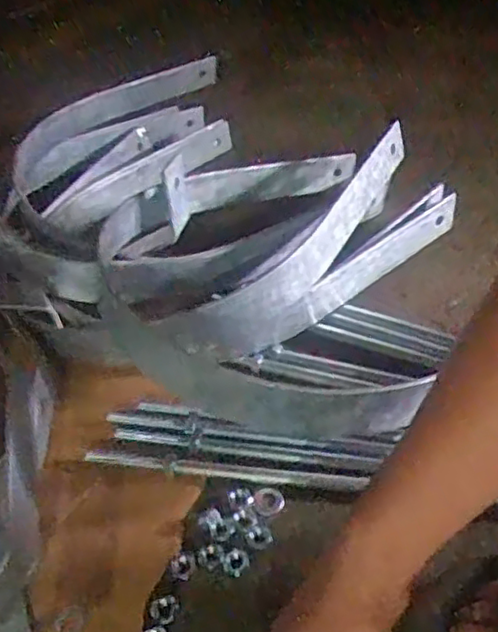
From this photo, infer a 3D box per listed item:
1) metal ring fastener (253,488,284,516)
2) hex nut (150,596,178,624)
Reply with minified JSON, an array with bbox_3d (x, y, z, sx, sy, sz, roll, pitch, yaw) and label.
[{"bbox_3d":[0.016,0.153,0.546,0.024,0.006,0.024,-5,41,4],"label":"metal ring fastener"},{"bbox_3d":[-0.061,0.212,0.480,0.020,0.004,0.019,-17,41,-10],"label":"hex nut"}]

